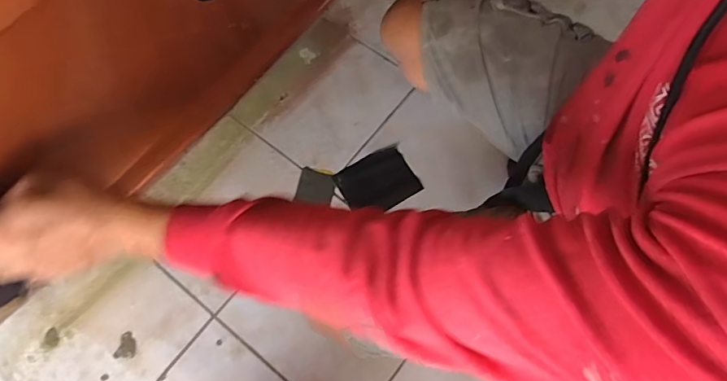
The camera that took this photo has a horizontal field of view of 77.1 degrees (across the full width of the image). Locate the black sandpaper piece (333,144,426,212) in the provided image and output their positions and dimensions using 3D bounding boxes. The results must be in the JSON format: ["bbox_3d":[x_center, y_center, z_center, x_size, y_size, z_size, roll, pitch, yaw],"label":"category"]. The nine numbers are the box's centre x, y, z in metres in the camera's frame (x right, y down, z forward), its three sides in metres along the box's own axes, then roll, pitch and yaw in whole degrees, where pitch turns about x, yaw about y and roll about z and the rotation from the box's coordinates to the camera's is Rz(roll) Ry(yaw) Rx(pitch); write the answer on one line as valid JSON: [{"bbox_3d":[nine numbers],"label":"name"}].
[{"bbox_3d":[0.026,-0.017,0.865,0.138,0.004,0.109,-29,75,-11],"label":"black sandpaper piece"}]

